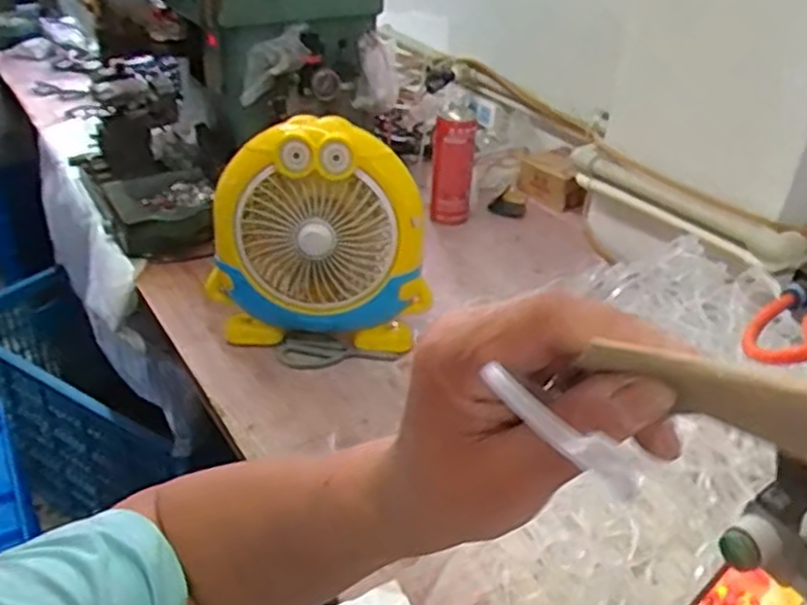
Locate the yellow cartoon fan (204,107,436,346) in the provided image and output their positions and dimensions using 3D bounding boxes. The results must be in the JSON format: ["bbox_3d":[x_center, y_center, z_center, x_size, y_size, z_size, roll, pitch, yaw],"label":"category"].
[{"bbox_3d":[-0.102,-0.073,0.886,0.253,0.258,0.076,3,33,-1],"label":"yellow cartoon fan"}]

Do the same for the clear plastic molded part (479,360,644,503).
[{"bbox_3d":[0.036,0.031,0.178,0.042,0.011,0.009,38,45,26],"label":"clear plastic molded part"}]

